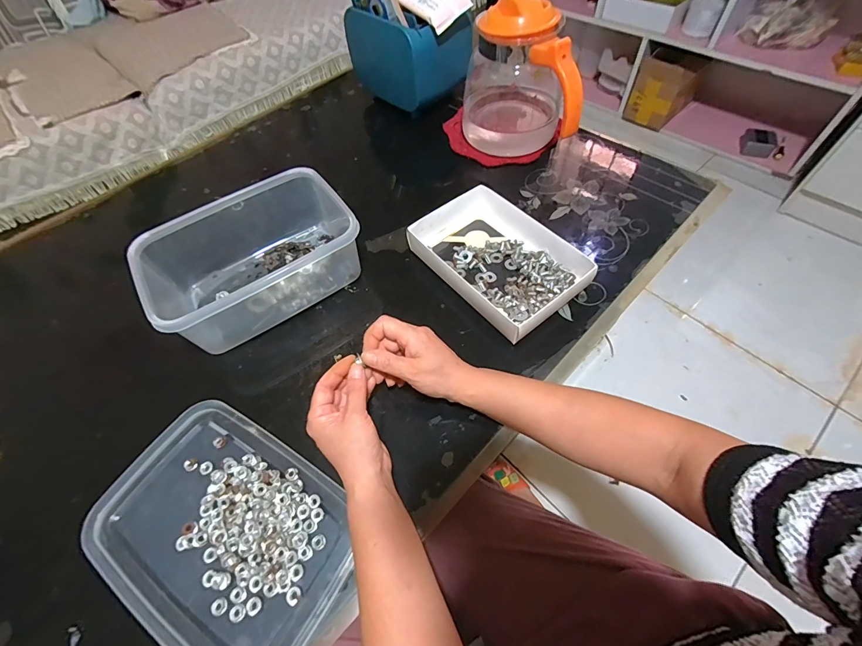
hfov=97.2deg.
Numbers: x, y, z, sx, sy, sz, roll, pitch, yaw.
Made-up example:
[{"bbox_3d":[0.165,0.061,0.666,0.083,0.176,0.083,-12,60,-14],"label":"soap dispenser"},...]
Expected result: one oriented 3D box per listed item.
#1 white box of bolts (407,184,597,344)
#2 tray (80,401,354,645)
[{"bbox_3d":[0.081,-0.089,0.502,0.143,0.042,0.221,-35,61,-18],"label":"white box of bolts"},{"bbox_3d":[-0.197,0.188,0.356,0.249,0.011,0.166,26,62,19],"label":"tray"}]

